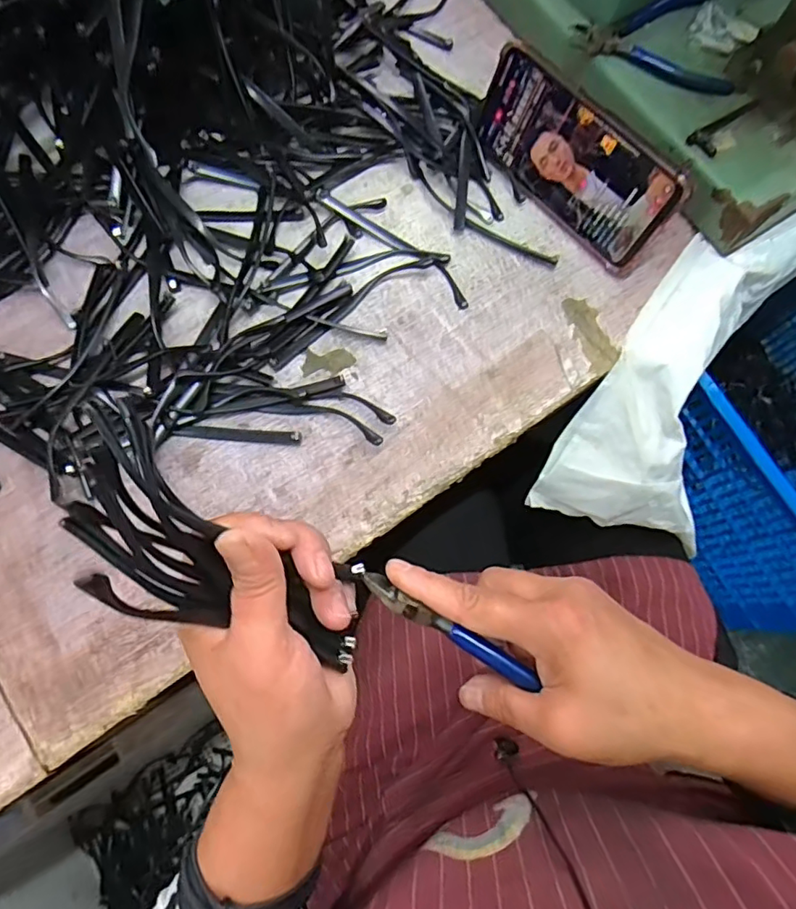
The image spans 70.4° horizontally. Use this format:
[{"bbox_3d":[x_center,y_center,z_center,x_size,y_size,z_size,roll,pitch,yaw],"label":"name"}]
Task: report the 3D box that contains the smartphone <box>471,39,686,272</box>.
[{"bbox_3d":[0.121,-0.209,0.402,0.008,0.080,0.161,-38,79,-29],"label":"smartphone"}]

